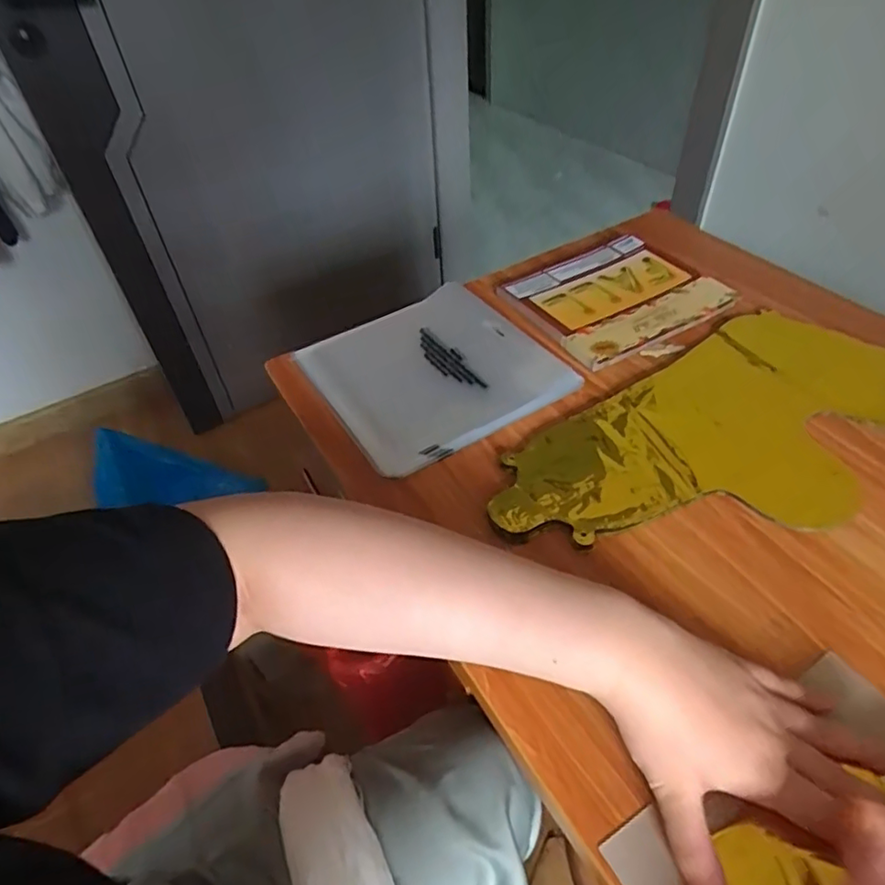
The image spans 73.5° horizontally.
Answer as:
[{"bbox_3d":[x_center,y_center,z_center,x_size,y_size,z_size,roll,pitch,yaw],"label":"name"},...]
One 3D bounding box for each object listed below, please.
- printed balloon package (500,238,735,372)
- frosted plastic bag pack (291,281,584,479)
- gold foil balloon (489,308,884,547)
[{"bbox_3d":[0.181,-0.162,0.636,0.192,0.010,0.168,-24,50,-18],"label":"printed balloon package"},{"bbox_3d":[-0.012,-0.074,0.564,0.204,0.011,0.202,-28,51,-21],"label":"frosted plastic bag pack"},{"bbox_3d":[0.243,-0.005,0.496,0.418,0.020,0.191,-24,50,-18],"label":"gold foil balloon"}]

